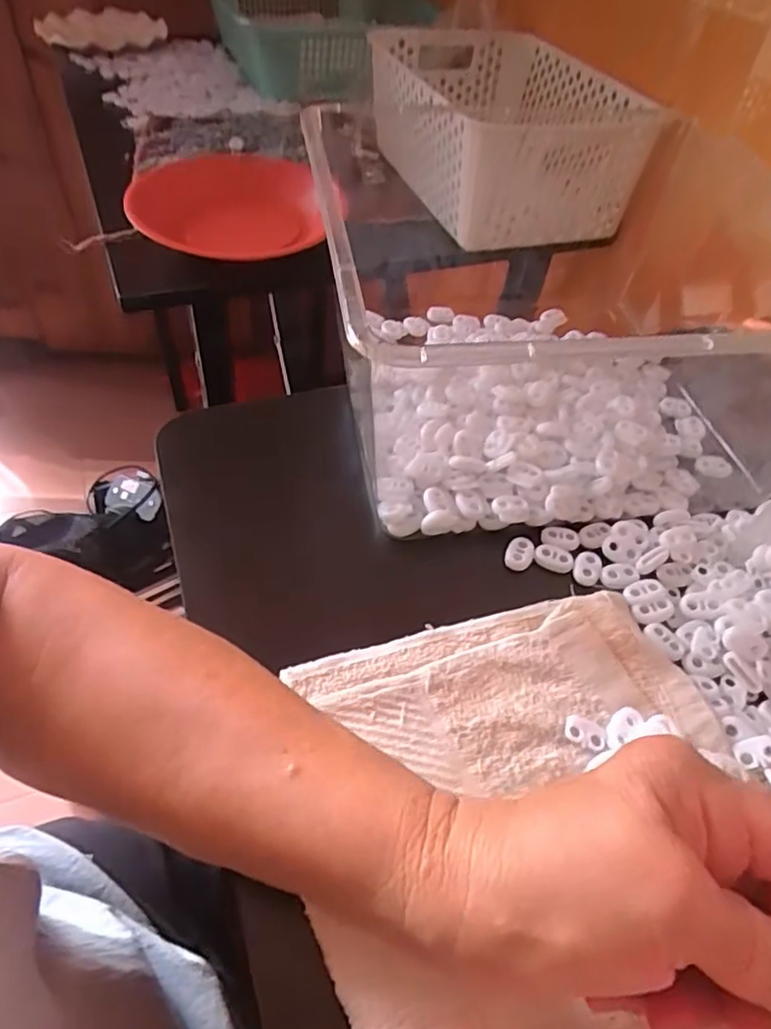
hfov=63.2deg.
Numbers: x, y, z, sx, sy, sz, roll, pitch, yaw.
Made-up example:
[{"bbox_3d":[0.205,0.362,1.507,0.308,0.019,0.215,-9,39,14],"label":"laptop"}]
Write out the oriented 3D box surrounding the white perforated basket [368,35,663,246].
[{"bbox_3d":[0.117,-0.409,0.669,0.223,0.109,0.324,-9,51,-13],"label":"white perforated basket"}]

